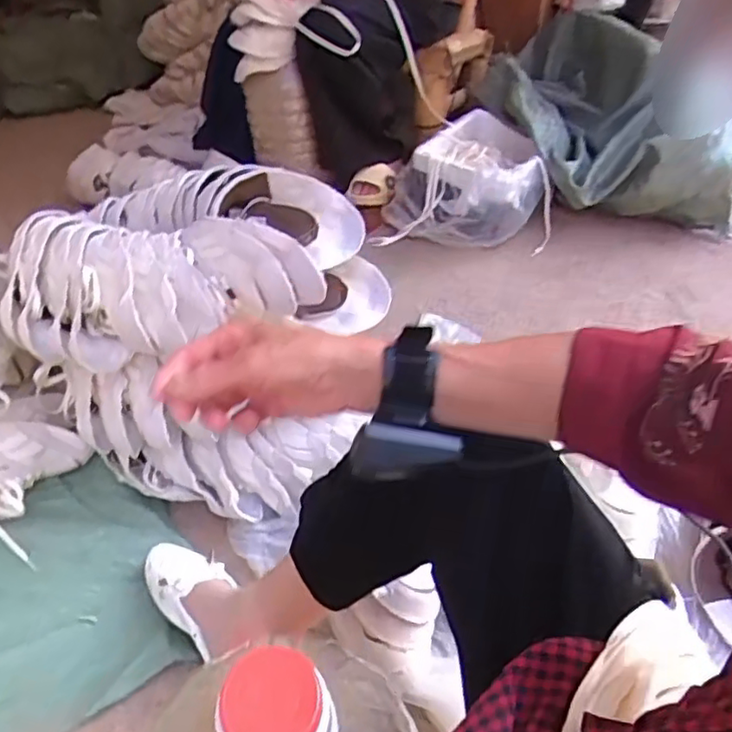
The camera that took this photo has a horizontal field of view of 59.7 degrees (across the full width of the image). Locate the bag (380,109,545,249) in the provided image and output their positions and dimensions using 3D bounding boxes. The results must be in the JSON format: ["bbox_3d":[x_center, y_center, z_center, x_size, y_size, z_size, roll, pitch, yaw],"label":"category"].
[{"bbox_3d":[0.253,-0.453,1.533,0.335,0.170,0.370,12,40,19],"label":"bag"}]

